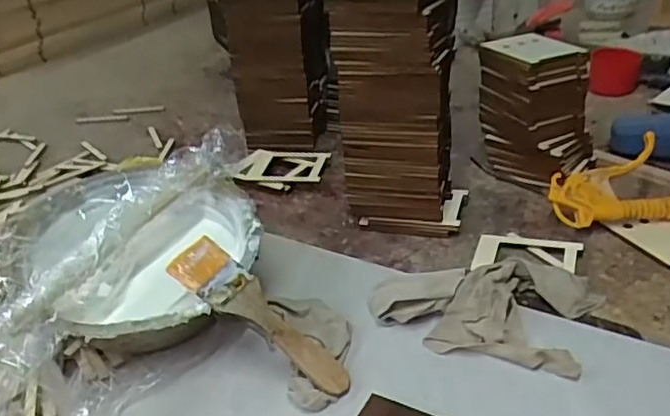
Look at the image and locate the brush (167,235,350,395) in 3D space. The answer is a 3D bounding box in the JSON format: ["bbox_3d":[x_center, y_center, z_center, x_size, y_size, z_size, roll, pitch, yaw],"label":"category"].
[{"bbox_3d":[-0.051,0.078,0.443,0.149,0.011,0.038,38,43,6],"label":"brush"}]

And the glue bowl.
[{"bbox_3d":[-0.148,0.045,0.504,0.168,0.097,0.183,-4,31,3],"label":"glue bowl"}]

